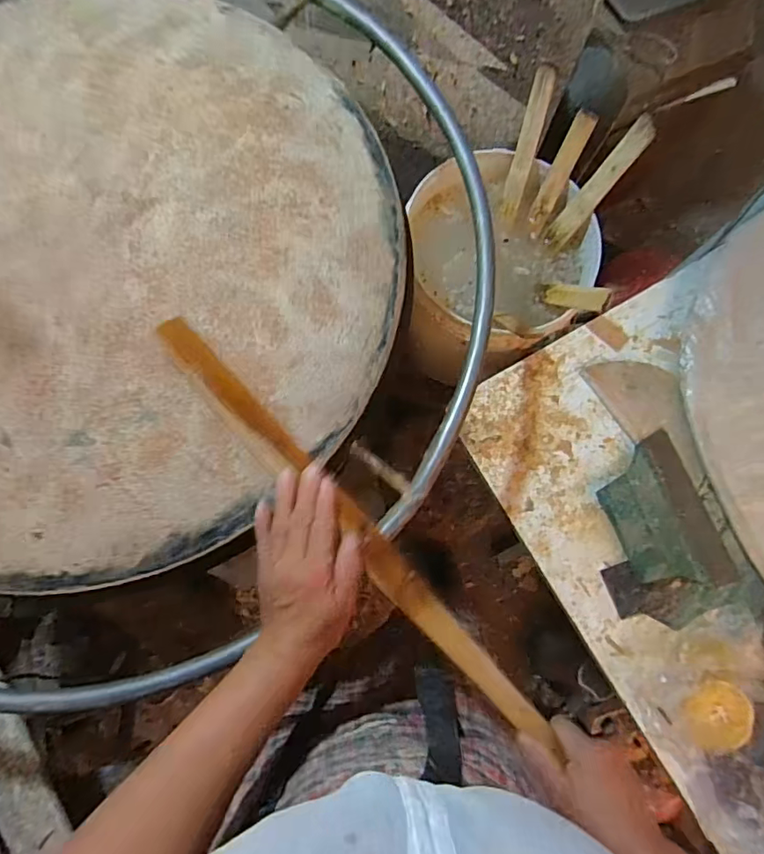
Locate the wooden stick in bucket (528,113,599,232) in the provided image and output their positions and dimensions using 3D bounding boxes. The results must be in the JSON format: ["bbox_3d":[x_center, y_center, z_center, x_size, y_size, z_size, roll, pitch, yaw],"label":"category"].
[{"bbox_3d":[0.255,-0.363,0.754,0.011,0.162,0.036,-21,53,-40],"label":"wooden stick in bucket"}]

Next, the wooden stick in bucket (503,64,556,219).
[{"bbox_3d":[0.206,-0.397,0.747,0.031,0.193,0.010,33,47,24],"label":"wooden stick in bucket"}]

